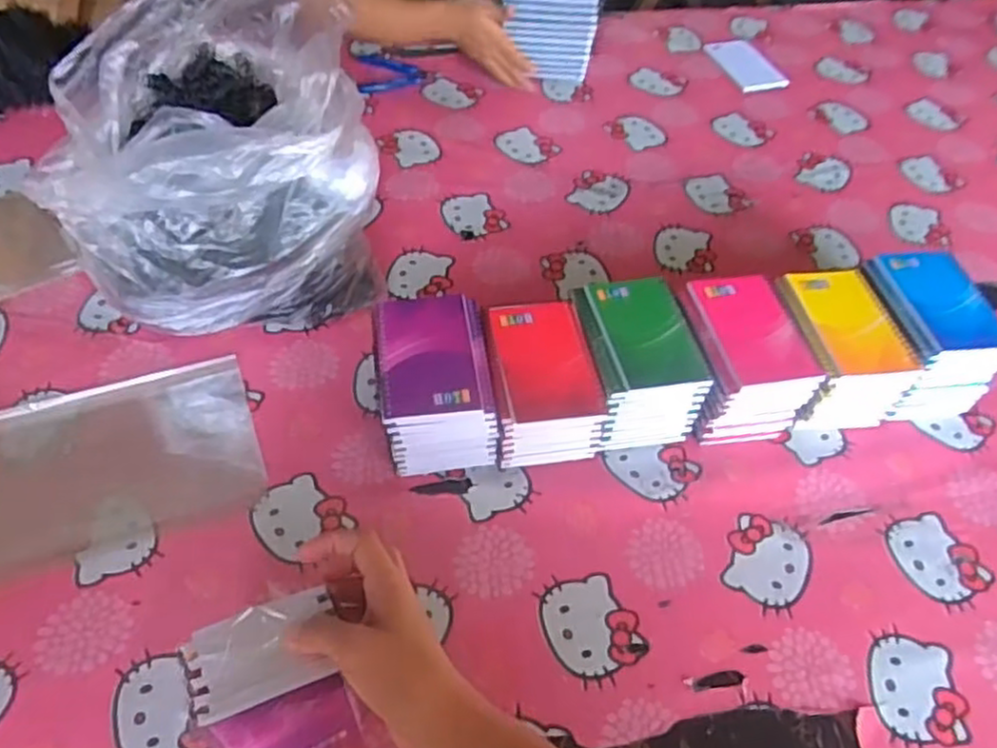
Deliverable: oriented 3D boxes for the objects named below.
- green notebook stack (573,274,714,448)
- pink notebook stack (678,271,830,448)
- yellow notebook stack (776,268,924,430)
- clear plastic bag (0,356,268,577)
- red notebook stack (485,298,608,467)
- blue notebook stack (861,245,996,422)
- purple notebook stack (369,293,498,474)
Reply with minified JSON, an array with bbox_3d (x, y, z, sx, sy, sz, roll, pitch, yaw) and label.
[{"bbox_3d":[0.127,-0.008,0.694,0.098,0.093,0.135,-7,52,-10],"label":"green notebook stack"},{"bbox_3d":[0.226,-0.013,0.703,0.099,0.096,0.133,-5,52,-9],"label":"pink notebook stack"},{"bbox_3d":[0.323,-0.020,0.713,0.101,0.097,0.129,-1,51,-6],"label":"yellow notebook stack"},{"bbox_3d":[-0.347,0.074,0.647,0.252,0.004,0.167,-16,55,-17],"label":"clear plastic bag"},{"bbox_3d":[0.036,0.012,0.671,0.093,0.092,0.131,-8,52,-11],"label":"red notebook stack"},{"bbox_3d":[0.414,-0.035,0.725,0.098,0.105,0.135,-2,52,-7],"label":"blue notebook stack"},{"bbox_3d":[-0.059,0.012,0.660,0.096,0.100,0.131,-7,52,-10],"label":"purple notebook stack"}]

